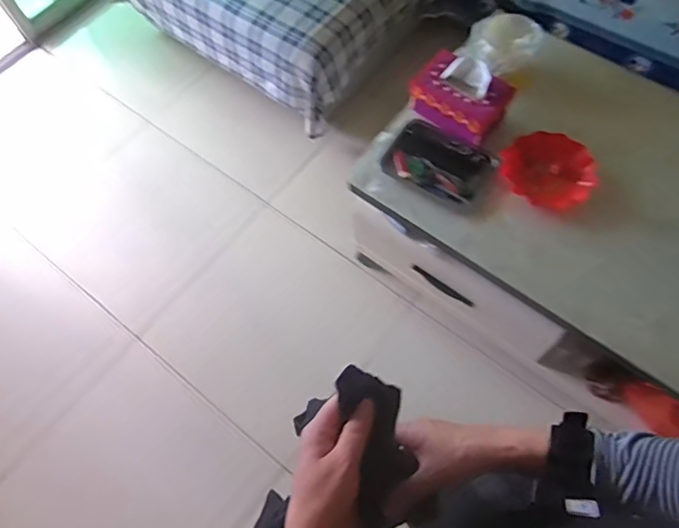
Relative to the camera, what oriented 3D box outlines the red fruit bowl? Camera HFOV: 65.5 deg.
[{"bbox_3d":[0.499,-0.225,1.249,0.205,0.049,0.170,38,72,18],"label":"red fruit bowl"}]

